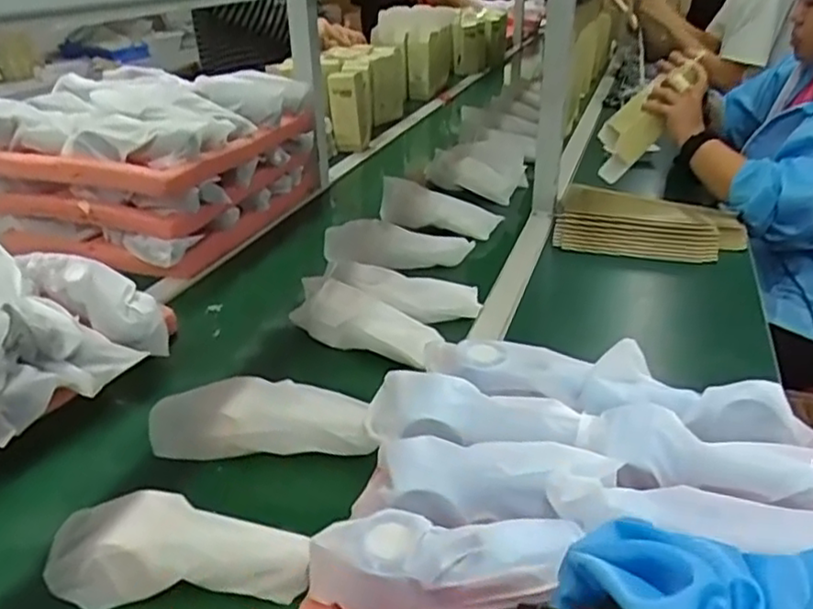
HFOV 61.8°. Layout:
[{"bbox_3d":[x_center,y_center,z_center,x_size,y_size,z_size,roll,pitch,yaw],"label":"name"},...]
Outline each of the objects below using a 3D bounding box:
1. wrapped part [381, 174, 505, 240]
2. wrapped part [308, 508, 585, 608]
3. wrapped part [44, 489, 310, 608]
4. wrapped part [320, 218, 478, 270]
[{"bbox_3d":[0.056,-0.152,1.102,0.196,0.076,0.055,15,28,-6],"label":"wrapped part"},{"bbox_3d":[0.024,0.177,0.453,0.169,0.057,0.051,-1,28,-1],"label":"wrapped part"},{"bbox_3d":[-0.164,0.178,0.496,0.187,0.050,0.067,2,28,5],"label":"wrapped part"},{"bbox_3d":[-0.013,-0.085,0.986,0.208,0.065,0.040,0,28,1],"label":"wrapped part"}]

